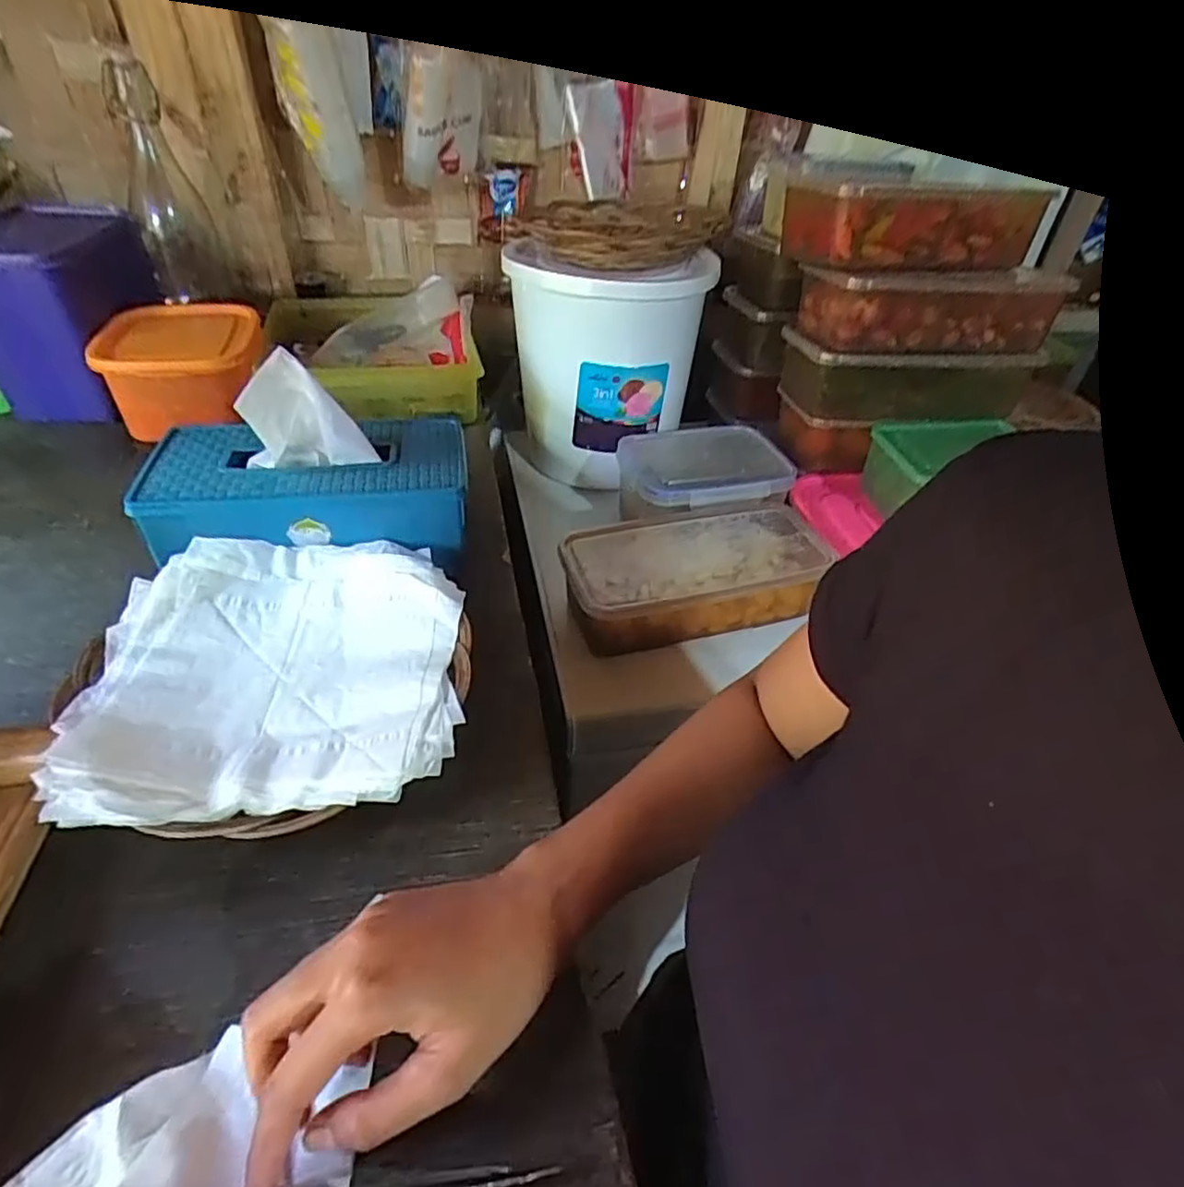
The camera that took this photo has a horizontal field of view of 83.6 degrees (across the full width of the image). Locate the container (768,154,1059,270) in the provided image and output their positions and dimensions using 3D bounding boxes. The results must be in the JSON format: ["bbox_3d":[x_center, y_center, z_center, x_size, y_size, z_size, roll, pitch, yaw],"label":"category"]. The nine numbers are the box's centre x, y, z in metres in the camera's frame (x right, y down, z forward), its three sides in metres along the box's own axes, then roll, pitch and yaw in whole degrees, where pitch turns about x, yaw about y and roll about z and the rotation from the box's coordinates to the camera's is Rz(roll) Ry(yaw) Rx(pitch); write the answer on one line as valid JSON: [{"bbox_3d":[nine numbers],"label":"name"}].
[{"bbox_3d":[0.294,-0.369,0.649,0.212,0.066,0.146,-1,40,-7],"label":"container"}]

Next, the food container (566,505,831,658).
[{"bbox_3d":[0.100,-0.018,0.654,0.255,0.066,0.126,-7,42,-14],"label":"food container"}]

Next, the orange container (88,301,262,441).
[{"bbox_3d":[-0.424,-0.236,0.697,0.137,0.083,0.152,-8,42,-15],"label":"orange container"}]

